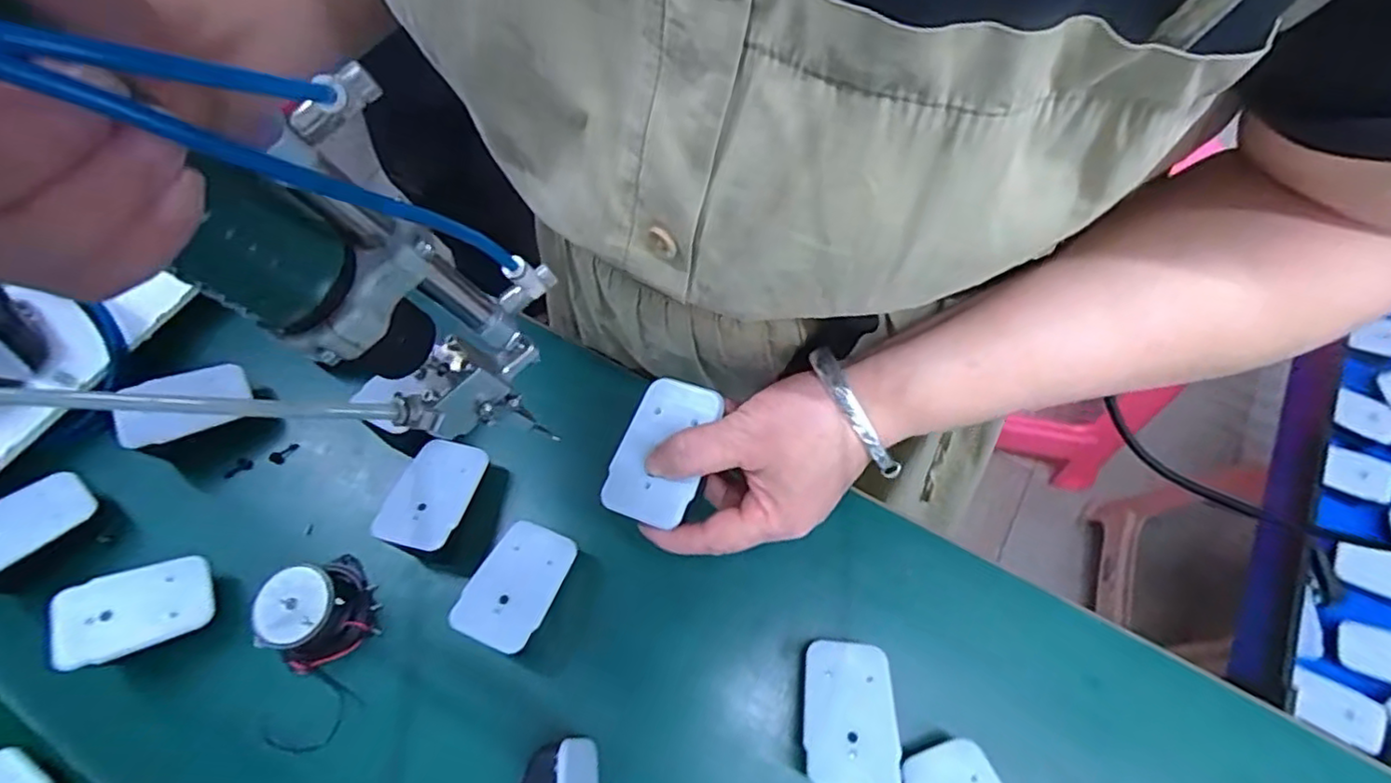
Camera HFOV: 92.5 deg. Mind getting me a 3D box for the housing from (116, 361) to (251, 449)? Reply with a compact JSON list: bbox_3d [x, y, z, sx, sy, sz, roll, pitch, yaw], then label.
[{"bbox_3d":[-0.326,0.008,0.424,0.070,0.009,0.042,-19,84,-35],"label":"housing"}]

